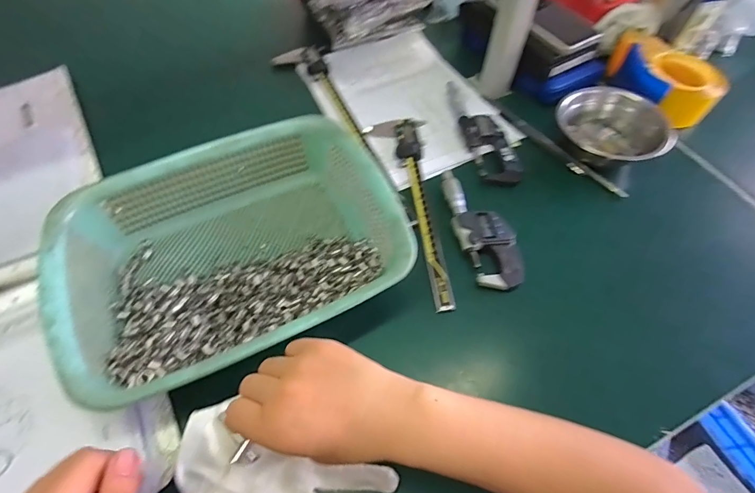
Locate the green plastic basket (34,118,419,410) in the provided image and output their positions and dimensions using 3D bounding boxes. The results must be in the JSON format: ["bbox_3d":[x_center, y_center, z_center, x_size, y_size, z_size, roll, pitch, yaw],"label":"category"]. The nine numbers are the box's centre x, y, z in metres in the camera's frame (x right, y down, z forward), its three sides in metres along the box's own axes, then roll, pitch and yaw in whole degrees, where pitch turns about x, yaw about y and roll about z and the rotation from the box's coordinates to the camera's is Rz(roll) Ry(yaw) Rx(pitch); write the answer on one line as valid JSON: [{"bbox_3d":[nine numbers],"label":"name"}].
[{"bbox_3d":[-0.133,0.007,0.388,0.304,0.085,0.226,-25,60,-16],"label":"green plastic basket"}]

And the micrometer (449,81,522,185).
[{"bbox_3d":[0.138,-0.157,0.524,0.048,0.019,0.183,-9,57,-6],"label":"micrometer"}]

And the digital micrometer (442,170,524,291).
[{"bbox_3d":[0.113,-0.026,0.442,0.057,0.020,0.164,-14,58,-9],"label":"digital micrometer"}]

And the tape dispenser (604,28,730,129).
[{"bbox_3d":[0.397,-0.242,0.552,0.089,0.055,0.155,-10,57,-6],"label":"tape dispenser"}]

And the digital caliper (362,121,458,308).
[{"bbox_3d":[0.049,-0.057,0.466,0.069,0.013,0.284,-10,57,-6],"label":"digital caliper"}]

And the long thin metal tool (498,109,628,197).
[{"bbox_3d":[0.236,-0.124,0.513,0.016,0.011,0.198,-33,63,-20],"label":"long thin metal tool"}]

